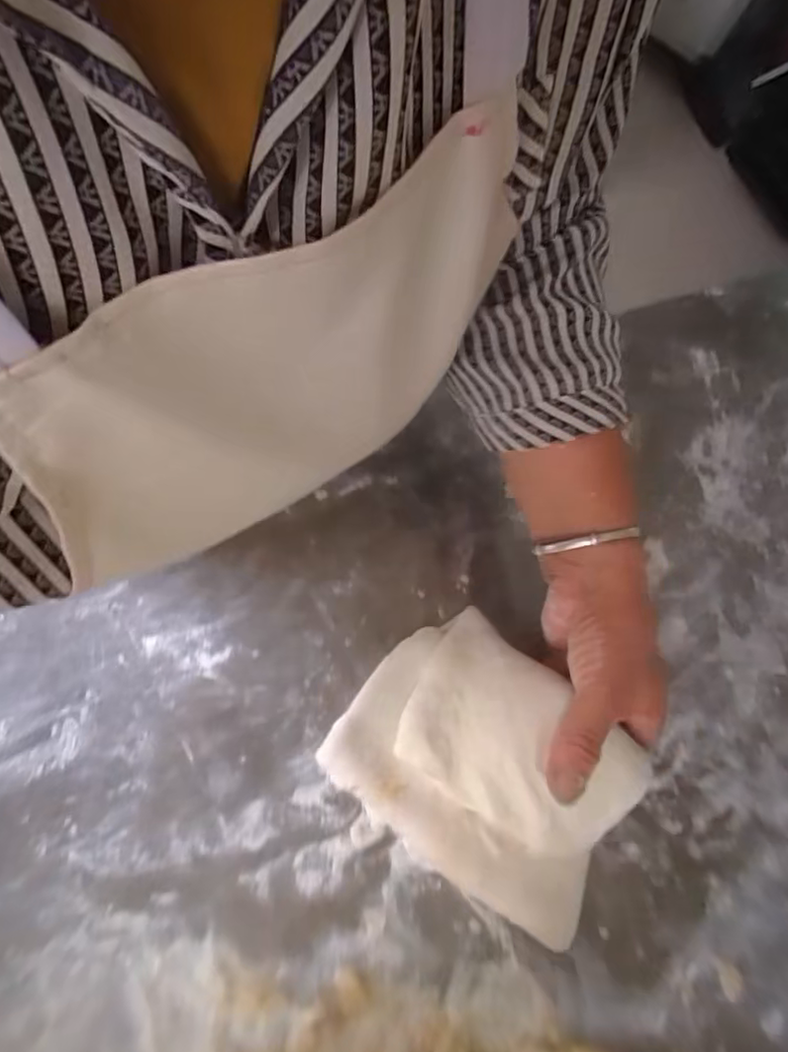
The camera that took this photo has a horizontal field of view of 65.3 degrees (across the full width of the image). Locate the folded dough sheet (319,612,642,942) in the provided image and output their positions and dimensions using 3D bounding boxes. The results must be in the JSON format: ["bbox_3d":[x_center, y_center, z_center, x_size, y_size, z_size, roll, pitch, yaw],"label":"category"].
[{"bbox_3d":[0.057,0.139,0.373,0.168,0.048,0.129,33,62,16],"label":"folded dough sheet"}]

